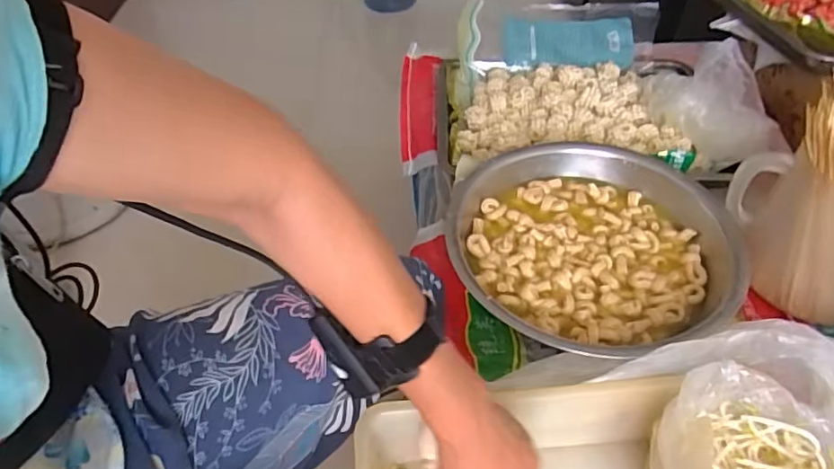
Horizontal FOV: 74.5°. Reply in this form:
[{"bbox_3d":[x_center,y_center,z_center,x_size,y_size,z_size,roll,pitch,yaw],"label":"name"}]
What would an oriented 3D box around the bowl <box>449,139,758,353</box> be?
[{"bbox_3d":[0.207,0.010,0.638,0.324,0.065,0.310,-15,49,-12],"label":"bowl"}]

